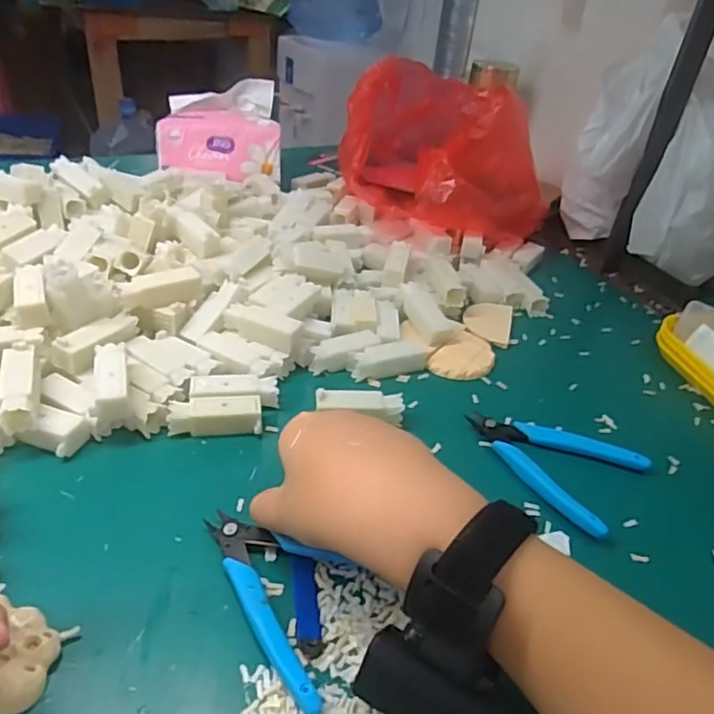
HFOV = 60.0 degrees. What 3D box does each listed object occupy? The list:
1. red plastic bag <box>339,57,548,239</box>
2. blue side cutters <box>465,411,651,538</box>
[{"bbox_3d":[0.088,-0.228,0.684,0.196,0.140,0.196,1,35,-6],"label":"red plastic bag"},{"bbox_3d":[0.137,0.066,0.425,0.083,0.011,0.117,-22,43,-34],"label":"blue side cutters"}]

